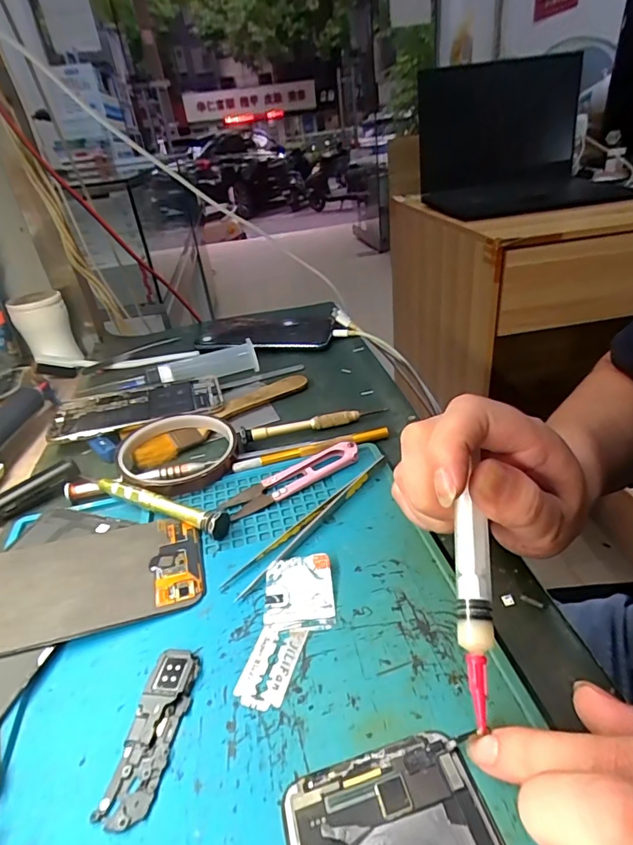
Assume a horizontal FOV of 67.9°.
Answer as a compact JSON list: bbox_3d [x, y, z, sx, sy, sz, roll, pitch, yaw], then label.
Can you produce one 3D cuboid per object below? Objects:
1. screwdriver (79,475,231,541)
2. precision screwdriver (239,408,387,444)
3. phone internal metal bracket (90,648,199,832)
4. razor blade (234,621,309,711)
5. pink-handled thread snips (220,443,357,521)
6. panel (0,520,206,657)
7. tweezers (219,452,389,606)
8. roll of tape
[{"bbox_3d":[-0.106,0.048,0.303,0.122,0.015,0.018,13,37,27],"label":"screwdriver"},{"bbox_3d":[-0.003,-0.001,0.366,0.115,0.012,0.008,-13,33,-12],"label":"precision screwdriver"},{"bbox_3d":[-0.066,0.124,0.193,0.022,0.004,0.065,-1,32,7],"label":"phone internal metal bracket"},{"bbox_3d":[-0.021,0.107,0.210,0.022,0.004,0.037,6,34,18],"label":"razor blade"},{"bbox_3d":[-0.016,0.035,0.313,0.095,0.011,0.023,-20,35,-21],"label":"pink-handled thread snips"},{"bbox_3d":[-0.138,0.087,0.250,0.148,0.004,0.069,-10,33,-15],"label":"panel"},{"bbox_3d":[0.000,0.057,0.278,0.126,0.010,0.015,-30,40,-34],"label":"tweezers"},{"bbox_3d":[-0.103,0.018,0.349,0.083,0.011,0.095,-20,35,-21],"label":"roll of tape"}]

